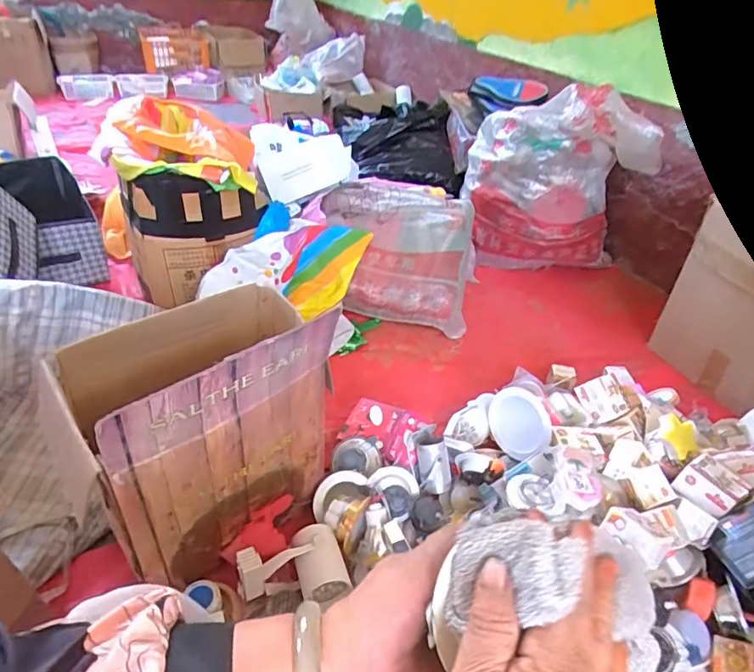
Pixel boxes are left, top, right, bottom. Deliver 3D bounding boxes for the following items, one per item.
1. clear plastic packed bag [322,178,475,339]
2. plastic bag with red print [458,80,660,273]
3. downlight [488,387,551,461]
[{"bbox_3d":[0.048,-0.219,1.419,0.405,0.310,0.297,6,37,0],"label":"clear plastic packed bag"},{"bbox_3d":[0.525,-0.420,1.518,0.495,0.514,0.223,2,37,-4],"label":"plastic bag with red print"},{"bbox_3d":[0.262,0.165,0.979,0.026,0.124,0.124,-15,72,-48],"label":"downlight"}]

